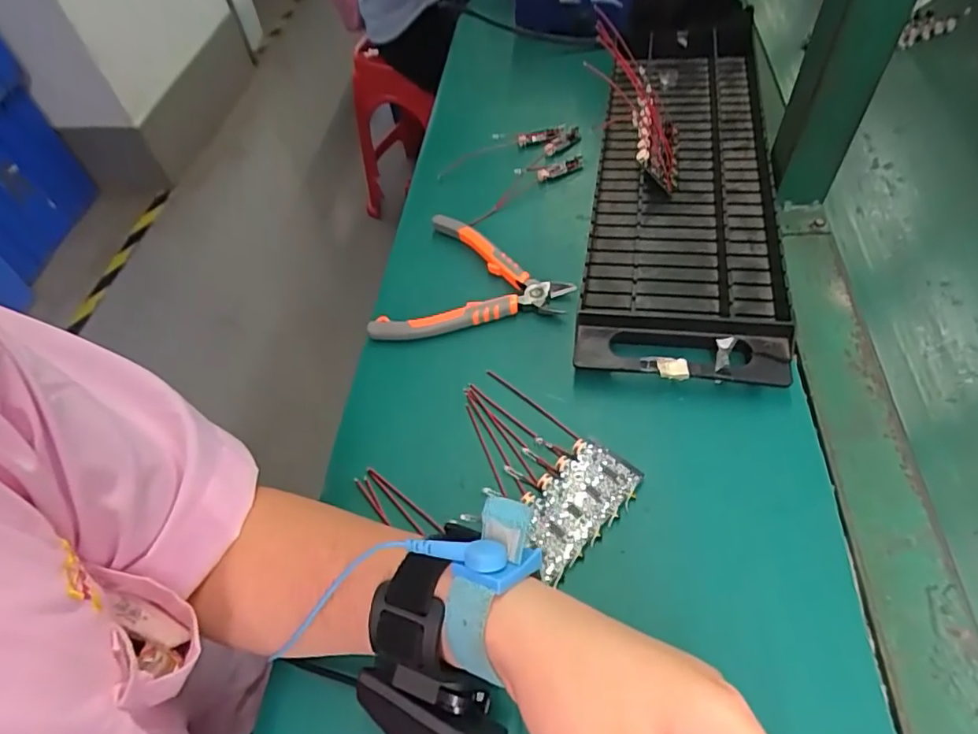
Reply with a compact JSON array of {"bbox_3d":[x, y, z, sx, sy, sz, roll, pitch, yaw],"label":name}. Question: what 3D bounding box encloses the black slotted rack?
[{"bbox_3d":[0.164,-0.171,0.480,0.138,0.035,0.431,7,56,10],"label":"black slotted rack"}]

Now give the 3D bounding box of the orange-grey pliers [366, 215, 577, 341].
[{"bbox_3d":[-0.008,-0.061,0.446,0.136,0.019,0.127,17,58,17],"label":"orange-grey pliers"}]

